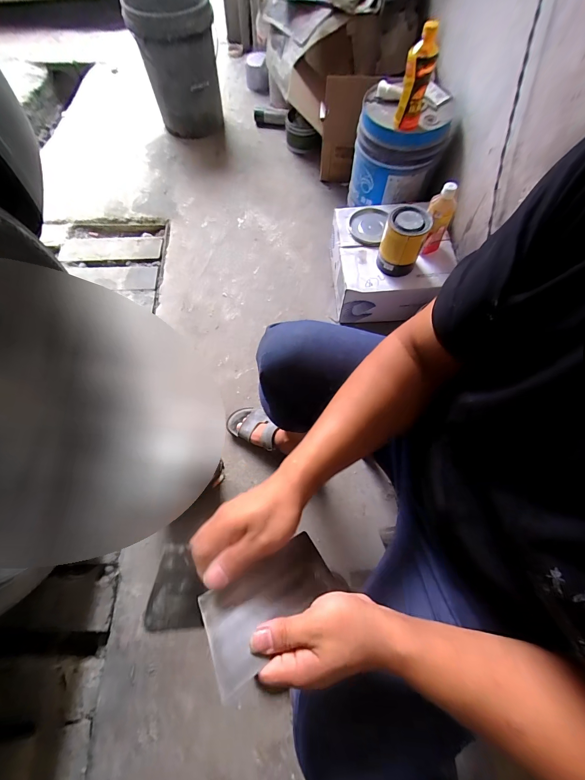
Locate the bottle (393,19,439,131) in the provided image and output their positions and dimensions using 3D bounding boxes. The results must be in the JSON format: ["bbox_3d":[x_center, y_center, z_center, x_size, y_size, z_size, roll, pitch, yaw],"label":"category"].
[{"bbox_3d":[0.317,-0.784,0.814,0.068,0.198,0.082,21,69,5],"label":"bottle"}]

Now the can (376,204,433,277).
[{"bbox_3d":[0.297,-0.404,0.866,0.110,0.142,0.120,1,69,-2],"label":"can"}]

